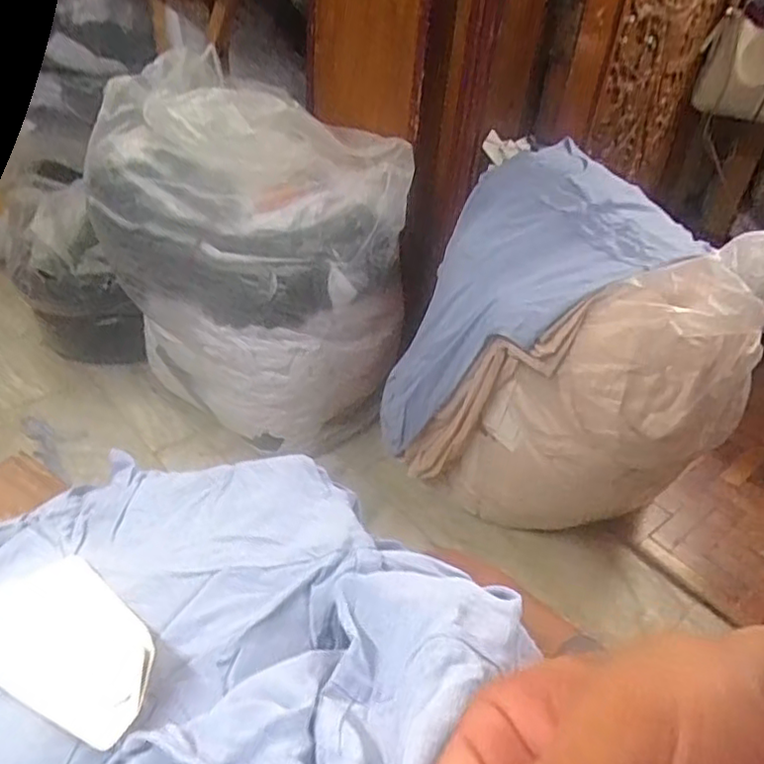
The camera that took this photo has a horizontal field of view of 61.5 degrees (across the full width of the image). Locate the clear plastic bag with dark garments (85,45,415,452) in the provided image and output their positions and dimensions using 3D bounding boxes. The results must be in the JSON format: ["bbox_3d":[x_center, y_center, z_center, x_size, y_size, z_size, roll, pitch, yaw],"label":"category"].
[{"bbox_3d":[-0.246,-0.226,1.245,0.550,0.602,0.315,23,42,19],"label":"clear plastic bag with dark garments"}]

